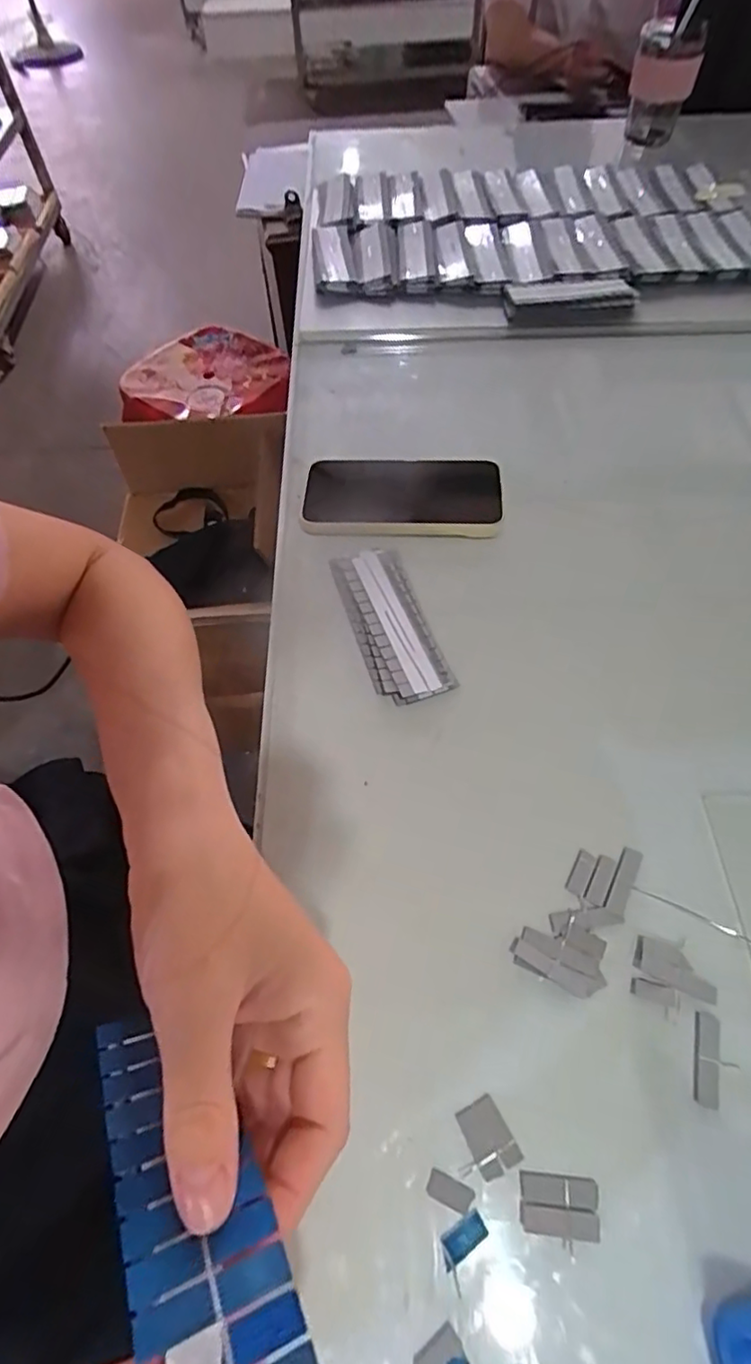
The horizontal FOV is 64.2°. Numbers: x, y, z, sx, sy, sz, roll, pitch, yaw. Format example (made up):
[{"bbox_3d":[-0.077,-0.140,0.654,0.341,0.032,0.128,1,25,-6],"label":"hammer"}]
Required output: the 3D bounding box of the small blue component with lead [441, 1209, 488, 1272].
[{"bbox_3d":[0.037,0.239,0.257,0.022,0.004,0.010,-31,63,-16],"label":"small blue component with lead"}]

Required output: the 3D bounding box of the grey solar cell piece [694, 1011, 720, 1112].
[{"bbox_3d":[0.161,0.183,0.290,0.011,0.004,0.040,13,60,10],"label":"grey solar cell piece"}]

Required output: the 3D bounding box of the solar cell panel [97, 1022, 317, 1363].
[{"bbox_3d":[-0.053,0.148,0.172,0.038,0.007,0.120,-10,31,-26],"label":"solar cell panel"}]

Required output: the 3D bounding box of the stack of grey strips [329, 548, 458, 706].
[{"bbox_3d":[0.010,-0.043,0.426,0.053,0.016,0.131,-16,60,-8],"label":"stack of grey strips"}]

